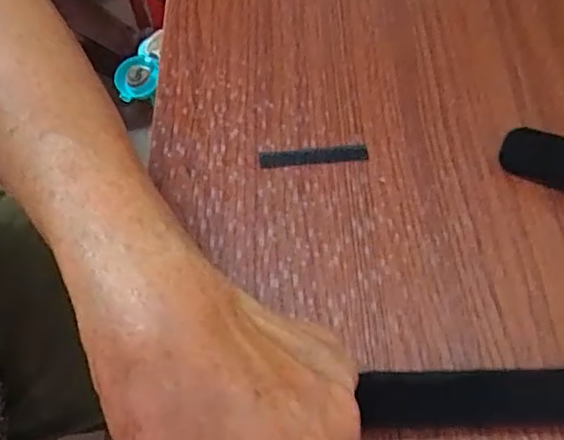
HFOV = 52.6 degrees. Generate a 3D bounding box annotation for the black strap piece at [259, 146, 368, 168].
[{"bbox_3d":[0.016,-0.033,0.291,0.054,0.004,0.009,-2,59,-3],"label":"black strap piece"}]

